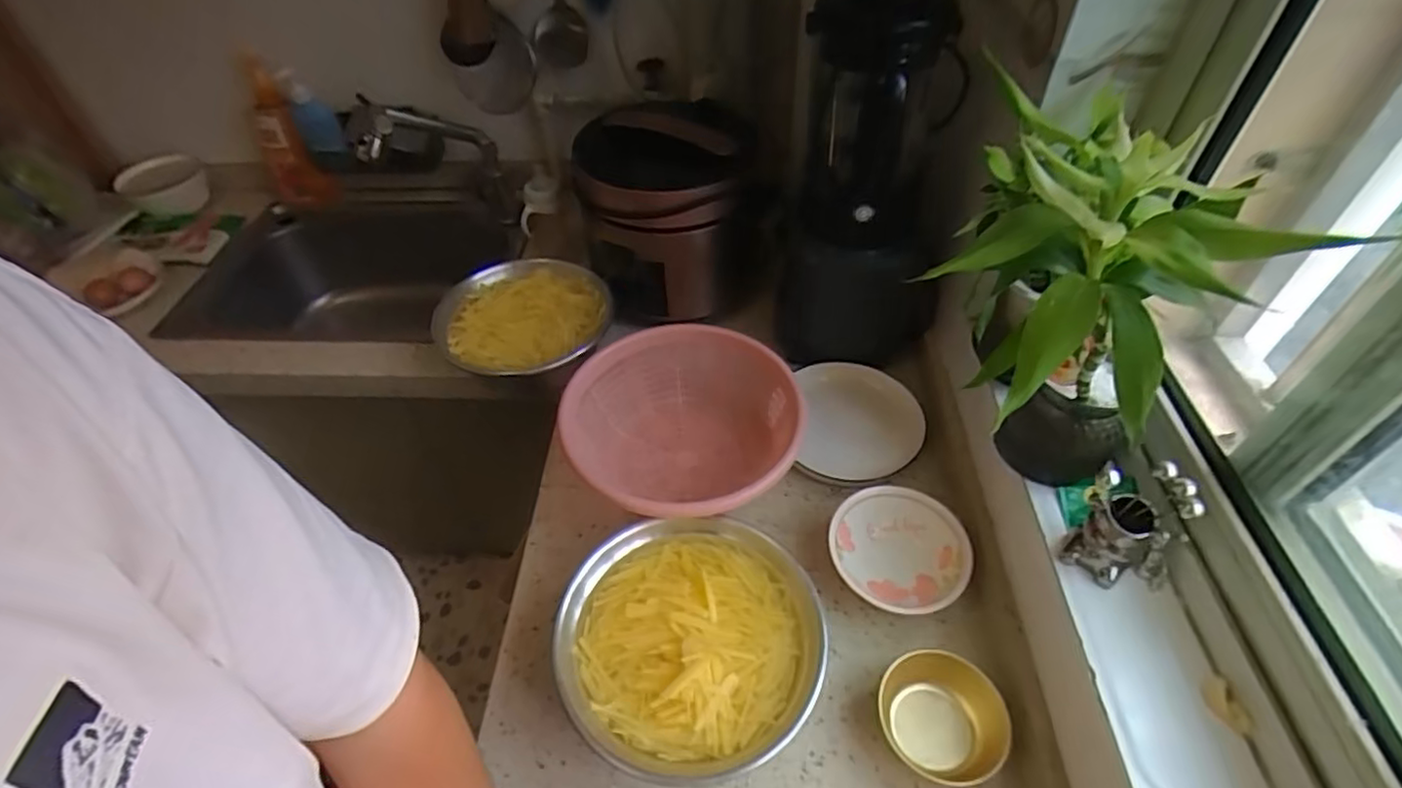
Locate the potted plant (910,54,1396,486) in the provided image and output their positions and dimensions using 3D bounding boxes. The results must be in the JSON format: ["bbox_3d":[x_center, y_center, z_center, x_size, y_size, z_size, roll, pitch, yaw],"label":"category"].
[{"bbox_3d":[0.272,-0.024,0.504,0.178,0.361,0.202,24,53,22],"label":"potted plant"}]

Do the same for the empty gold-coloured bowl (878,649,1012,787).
[{"bbox_3d":[0.228,0.306,0.614,0.101,0.050,0.111,-1,47,1],"label":"empty gold-coloured bowl"}]

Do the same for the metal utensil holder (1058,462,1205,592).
[{"bbox_3d":[0.367,0.115,0.553,0.076,0.109,0.057,1,48,4],"label":"metal utensil holder"}]

